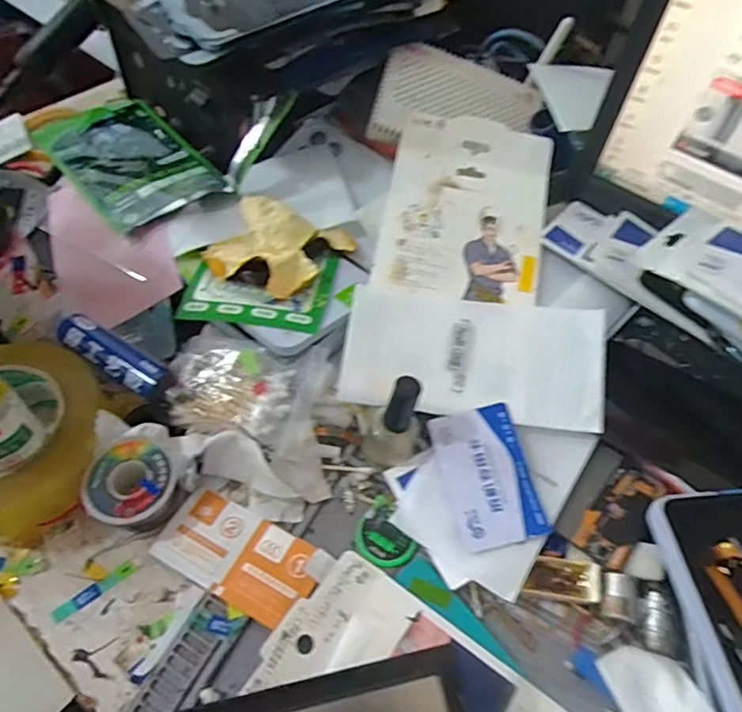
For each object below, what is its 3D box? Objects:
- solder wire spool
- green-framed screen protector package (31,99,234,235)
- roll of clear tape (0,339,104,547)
[{"bbox_3d":[-0.146,0.080,0.348,0.049,0.025,0.051,2,54,-3],"label":"solder wire spool"},{"bbox_3d":[-0.211,-0.173,0.491,0.099,0.017,0.203,-34,53,-21],"label":"green-framed screen protector package"},{"bbox_3d":[-0.225,0.049,0.350,0.111,0.054,0.120,2,54,-3],"label":"roll of clear tape"}]

